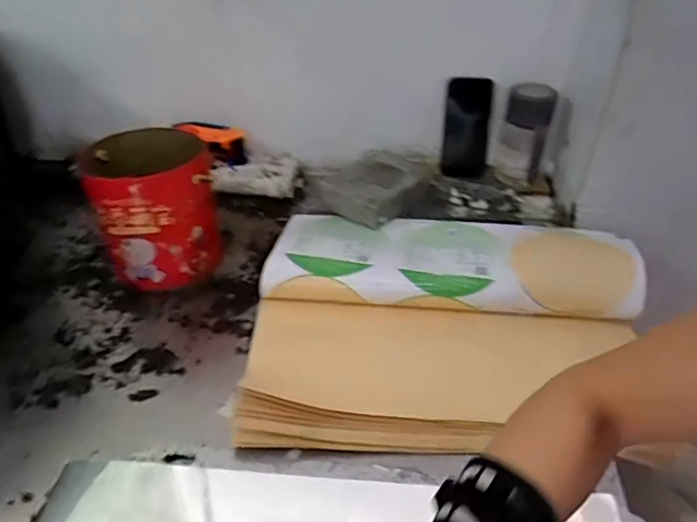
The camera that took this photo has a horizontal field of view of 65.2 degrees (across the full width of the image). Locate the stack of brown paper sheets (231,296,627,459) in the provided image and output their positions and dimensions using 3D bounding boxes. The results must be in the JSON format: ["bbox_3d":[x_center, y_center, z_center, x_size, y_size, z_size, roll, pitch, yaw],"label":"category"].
[{"bbox_3d":[0.102,0.131,0.645,0.445,0.051,0.219,4,37,4],"label":"stack of brown paper sheets"}]

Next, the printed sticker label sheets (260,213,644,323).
[{"bbox_3d":[0.146,0.004,0.782,0.496,0.067,0.179,4,37,5],"label":"printed sticker label sheets"}]

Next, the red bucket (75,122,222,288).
[{"bbox_3d":[-0.276,-0.074,0.798,0.149,0.202,0.149,-5,37,-8],"label":"red bucket"}]

